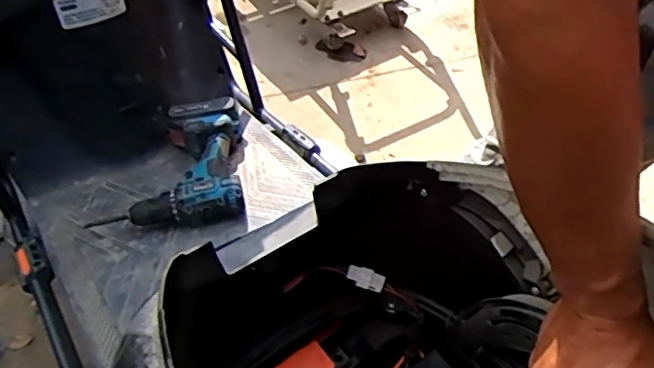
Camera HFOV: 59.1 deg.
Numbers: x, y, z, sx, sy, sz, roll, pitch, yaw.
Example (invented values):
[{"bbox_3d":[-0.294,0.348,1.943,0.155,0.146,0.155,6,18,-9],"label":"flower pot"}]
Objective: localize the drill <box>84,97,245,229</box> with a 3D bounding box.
[{"bbox_3d":[-0.240,-0.032,0.898,0.216,0.075,0.246,-5,47,-5],"label":"drill"}]

